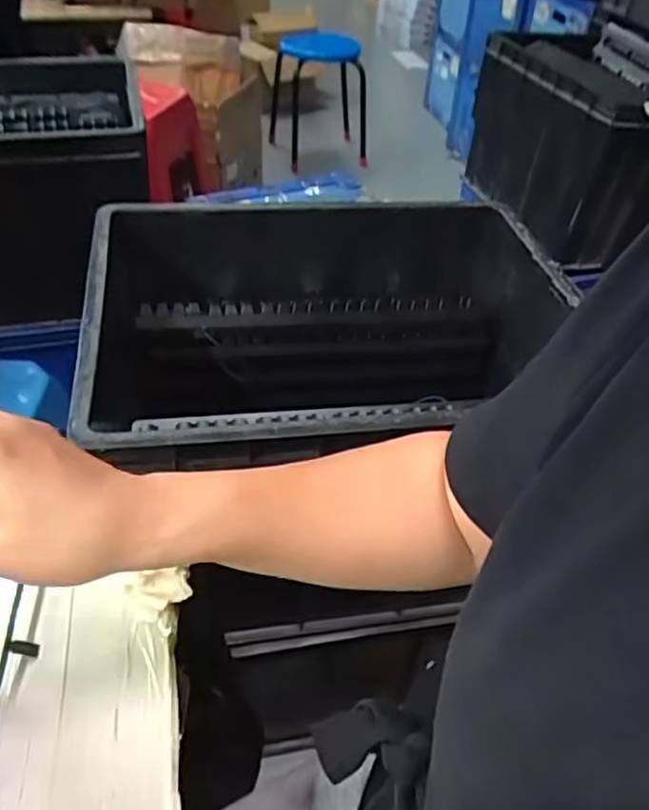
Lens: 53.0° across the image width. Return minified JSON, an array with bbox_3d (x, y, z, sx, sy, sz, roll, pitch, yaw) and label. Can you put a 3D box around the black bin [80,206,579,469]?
[{"bbox_3d":[0.012,-0.048,0.764,0.524,0.219,0.402,-7,44,-12],"label":"black bin"}]

